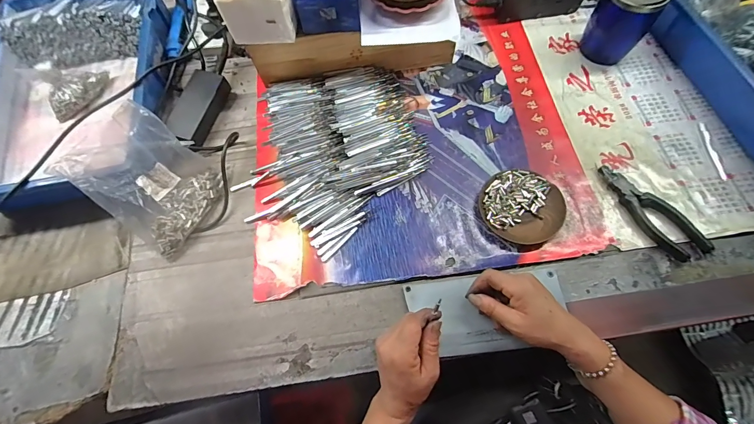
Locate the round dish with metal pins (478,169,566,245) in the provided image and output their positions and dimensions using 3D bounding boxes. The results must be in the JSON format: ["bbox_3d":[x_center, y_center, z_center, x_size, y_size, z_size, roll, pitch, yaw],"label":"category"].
[{"bbox_3d":[0.211,-0.008,0.509,0.115,0.019,0.107,3,67,3],"label":"round dish with metal pins"}]

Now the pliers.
[{"bbox_3d":[0.386,-0.004,0.491,0.064,0.014,0.165,-35,71,-12],"label":"pliers"}]

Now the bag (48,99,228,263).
[{"bbox_3d":[-0.325,-0.047,0.499,0.185,0.059,0.147,44,66,-26],"label":"bag"}]

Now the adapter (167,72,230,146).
[{"bbox_3d":[-0.303,-0.175,0.593,0.059,0.039,0.134,18,69,9],"label":"adapter"}]

